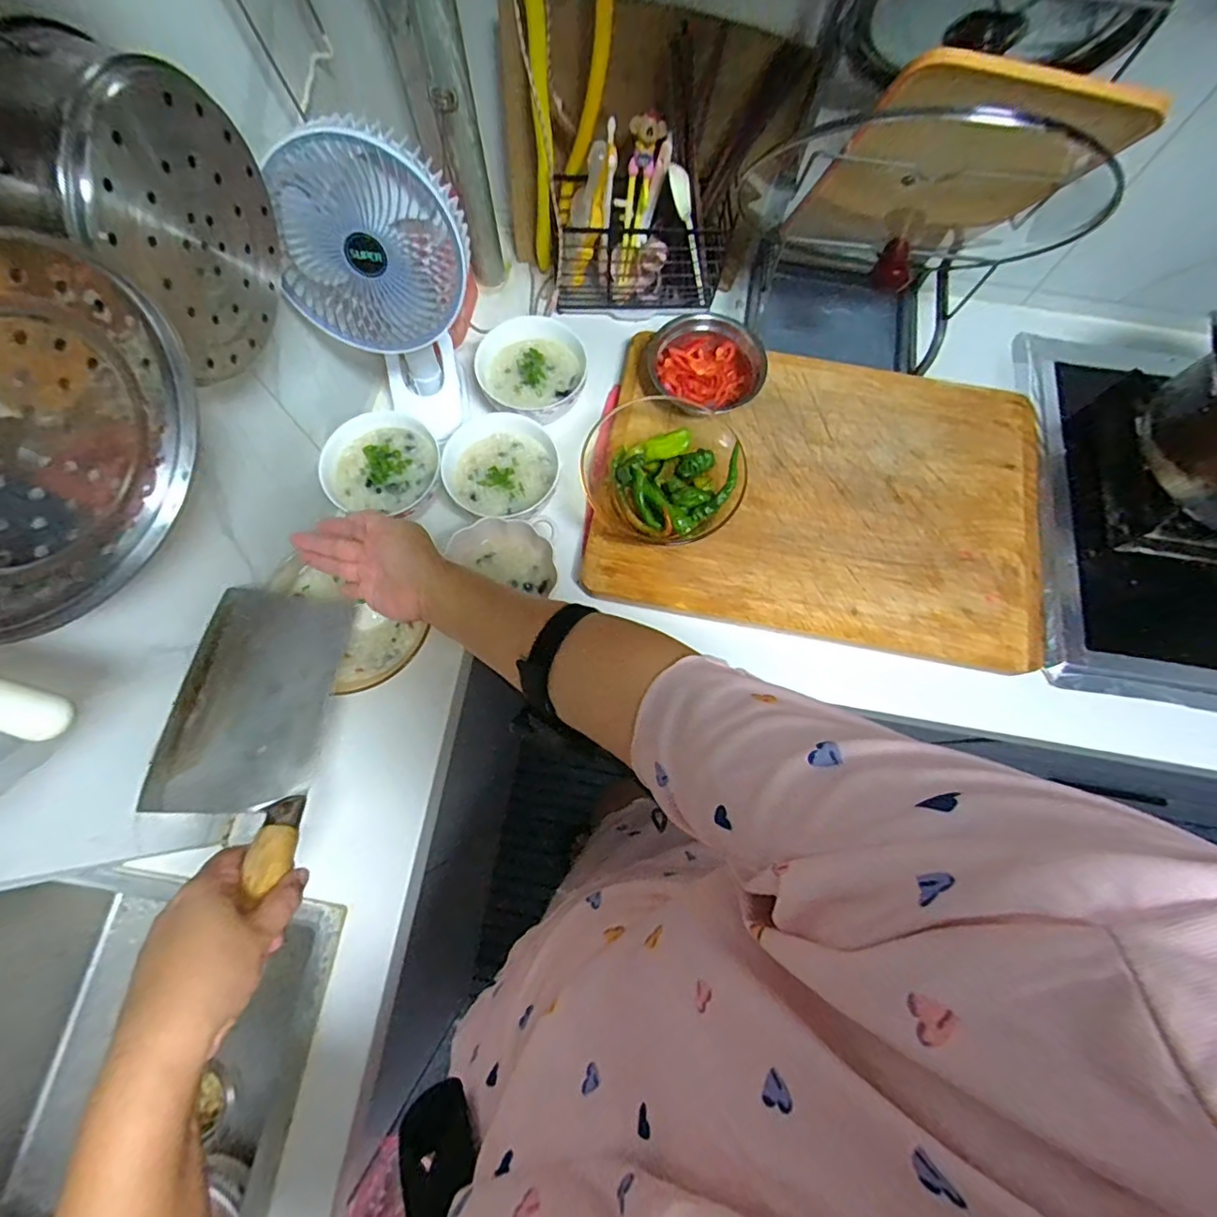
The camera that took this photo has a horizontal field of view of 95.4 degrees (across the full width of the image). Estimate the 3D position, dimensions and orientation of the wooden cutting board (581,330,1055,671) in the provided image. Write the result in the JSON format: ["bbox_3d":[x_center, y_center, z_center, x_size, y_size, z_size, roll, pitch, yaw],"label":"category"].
[{"bbox_3d":[0.257,-0.138,0.638,0.512,0.030,0.357,11,74,2],"label":"wooden cutting board"}]

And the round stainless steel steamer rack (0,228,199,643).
[{"bbox_3d":[-0.276,-0.070,0.268,0.008,0.186,0.184,19,34,-6],"label":"round stainless steel steamer rack"}]

